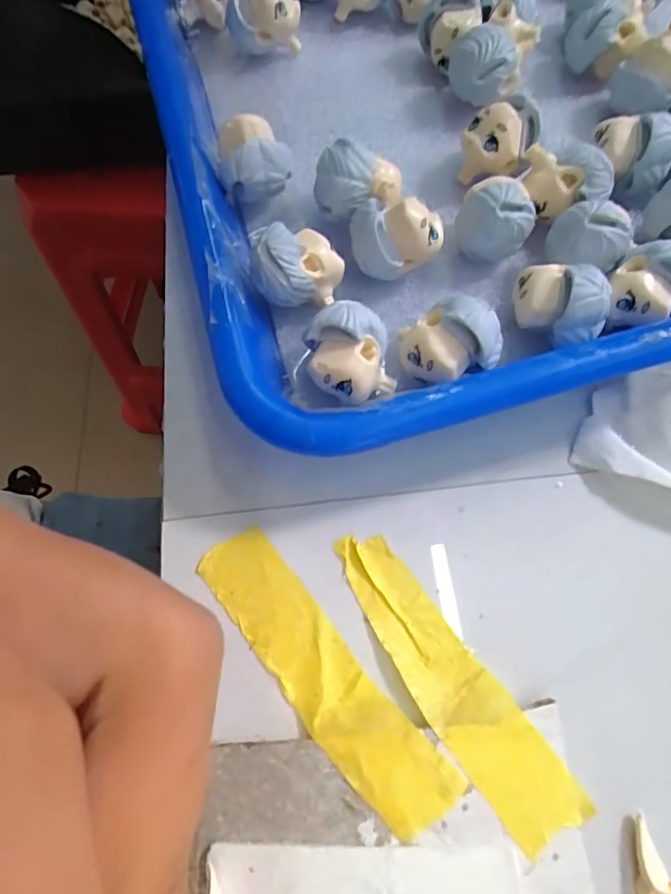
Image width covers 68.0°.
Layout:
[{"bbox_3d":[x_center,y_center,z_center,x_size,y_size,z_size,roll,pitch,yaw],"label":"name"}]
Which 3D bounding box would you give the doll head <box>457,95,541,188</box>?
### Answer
[{"bbox_3d":[0.057,-0.103,0.168,0.026,0.018,0.017,-35,71,-13],"label":"doll head"}]

